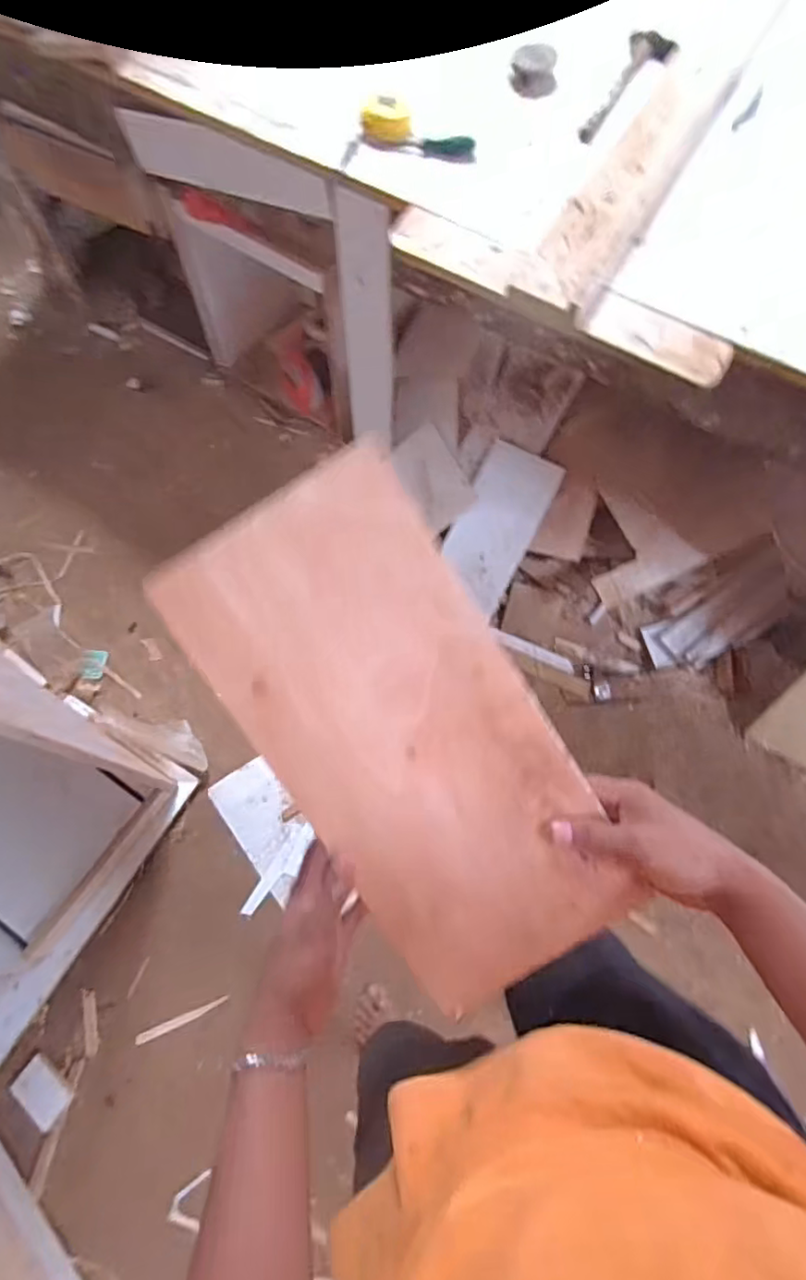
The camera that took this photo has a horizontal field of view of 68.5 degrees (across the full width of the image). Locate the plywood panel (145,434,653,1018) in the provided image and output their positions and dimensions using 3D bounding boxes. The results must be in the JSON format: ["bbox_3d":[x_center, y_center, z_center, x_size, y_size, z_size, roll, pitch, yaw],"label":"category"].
[{"bbox_3d":[0.008,0.080,0.447,0.191,0.010,0.406,-32,98,4],"label":"plywood panel"}]

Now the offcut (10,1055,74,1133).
[{"bbox_3d":[-0.698,0.876,1.145,0.071,0.008,0.115,-40,90,-25],"label":"offcut"}]

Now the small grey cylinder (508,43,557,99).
[{"bbox_3d":[0.214,-0.919,0.953,0.082,0.038,0.076,9,70,1],"label":"small grey cylinder"}]

